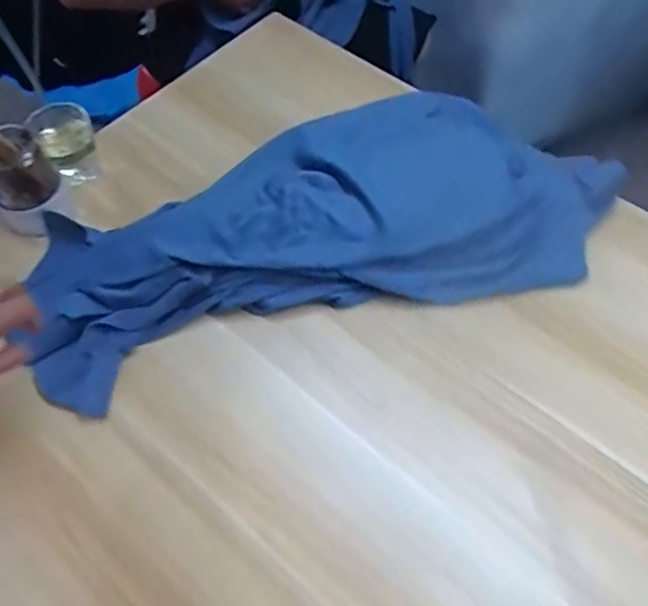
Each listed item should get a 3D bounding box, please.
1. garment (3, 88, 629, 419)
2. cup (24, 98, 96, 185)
[{"bbox_3d":[-0.020,-0.086,0.676,0.647,0.067,0.277,-16,60,-8],"label":"garment"},{"bbox_3d":[-0.319,-0.200,0.739,0.067,0.083,0.066,0,59,1],"label":"cup"}]

